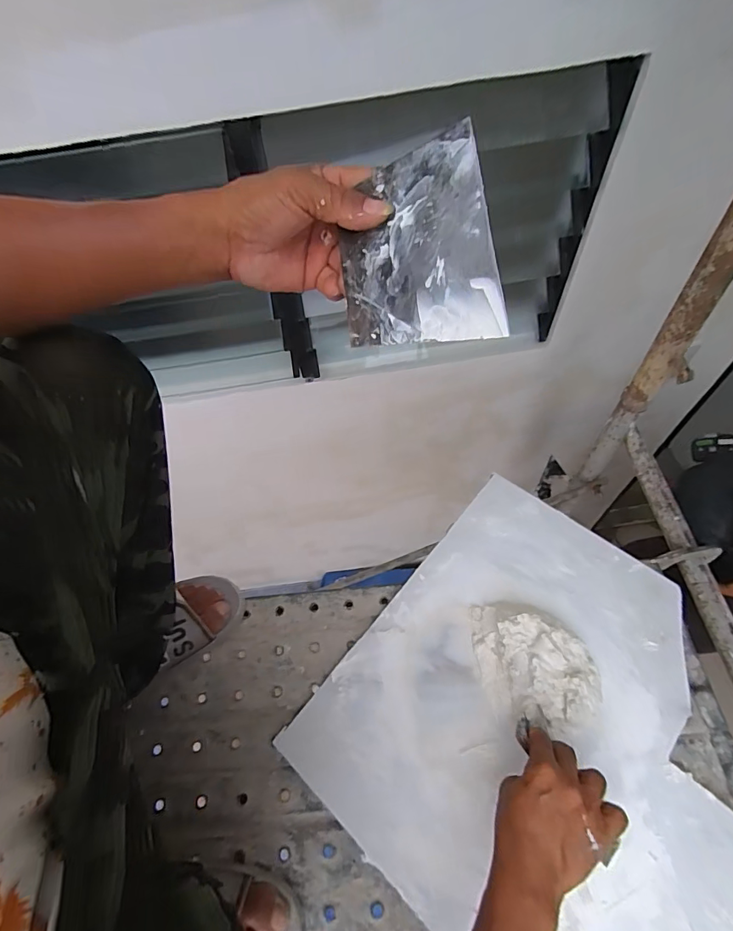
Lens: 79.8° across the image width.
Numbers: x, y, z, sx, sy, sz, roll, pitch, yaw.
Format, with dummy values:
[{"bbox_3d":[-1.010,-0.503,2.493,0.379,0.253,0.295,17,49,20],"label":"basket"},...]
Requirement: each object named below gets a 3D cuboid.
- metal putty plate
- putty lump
[{"bbox_3d":[0.030,-0.141,0.283,0.095,0.004,0.139,-9,79,17],"label":"metal putty plate"},{"bbox_3d":[0.196,0.238,0.518,0.146,0.054,0.137,-2,61,3],"label":"putty lump"}]

